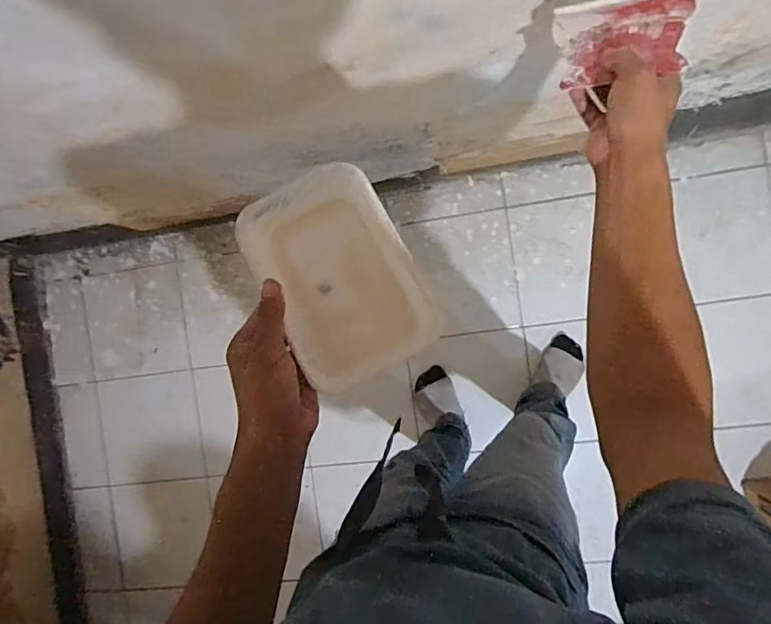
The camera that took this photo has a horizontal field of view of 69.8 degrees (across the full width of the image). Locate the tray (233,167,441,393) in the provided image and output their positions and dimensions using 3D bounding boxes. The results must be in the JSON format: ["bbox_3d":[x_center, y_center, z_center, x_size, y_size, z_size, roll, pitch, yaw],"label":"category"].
[{"bbox_3d":[-0.038,-0.030,0.464,0.117,0.037,0.174,-28,87,7],"label":"tray"}]

